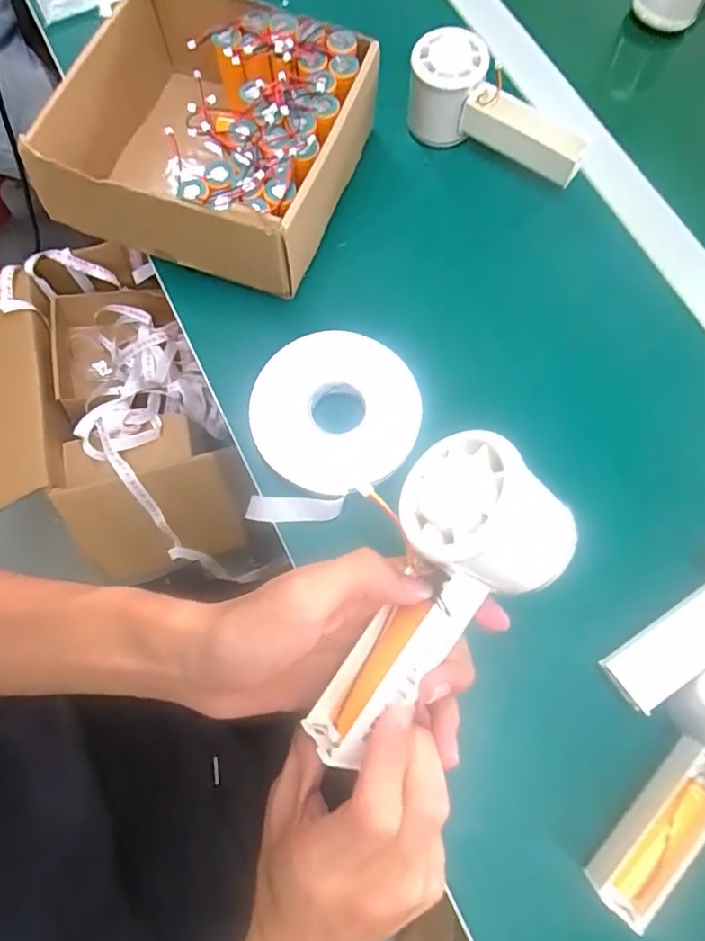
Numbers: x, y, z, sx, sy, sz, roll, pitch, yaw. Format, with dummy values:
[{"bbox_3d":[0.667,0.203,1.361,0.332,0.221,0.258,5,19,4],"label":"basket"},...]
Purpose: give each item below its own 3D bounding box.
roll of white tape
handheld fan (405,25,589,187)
[{"bbox_3d":[-0.013,-0.031,0.371,0.110,0.023,0.131,4,74,1],"label":"roll of white tape"},{"bbox_3d":[0.114,-0.279,0.420,0.150,0.060,0.054,30,76,8],"label":"handheld fan"}]

